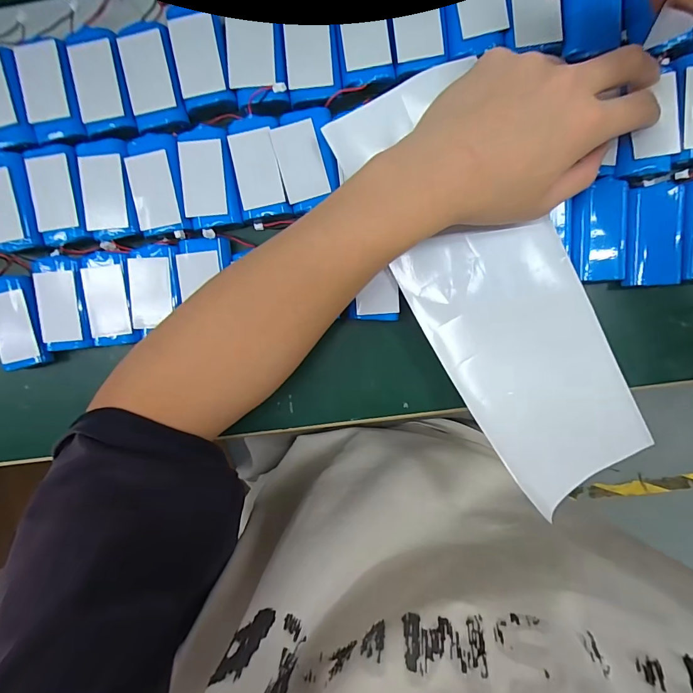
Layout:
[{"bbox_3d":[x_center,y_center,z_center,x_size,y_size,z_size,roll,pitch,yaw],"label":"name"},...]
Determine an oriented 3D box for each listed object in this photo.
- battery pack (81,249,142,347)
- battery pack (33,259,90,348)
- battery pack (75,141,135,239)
[{"bbox_3d":[-0.173,-0.035,0.290,0.033,0.009,0.067,-8,93,4],"label":"battery pack"},{"bbox_3d":[-0.209,-0.031,0.291,0.034,0.010,0.067,-6,93,4],"label":"battery pack"},{"bbox_3d":[-0.170,-0.111,0.280,0.036,0.006,0.063,-4,93,3],"label":"battery pack"}]

